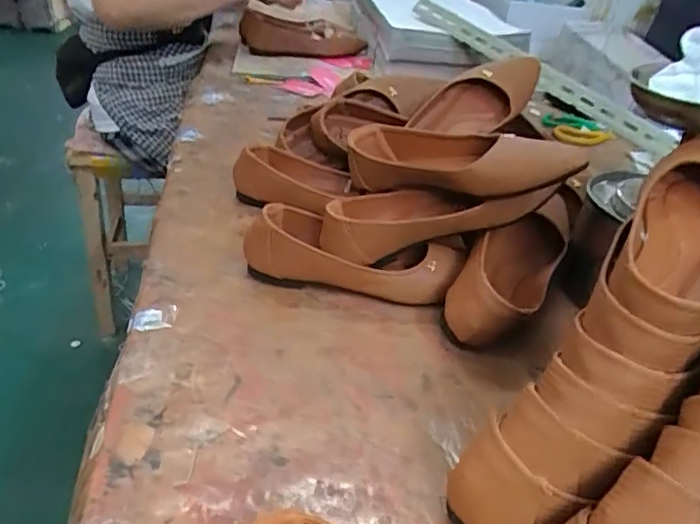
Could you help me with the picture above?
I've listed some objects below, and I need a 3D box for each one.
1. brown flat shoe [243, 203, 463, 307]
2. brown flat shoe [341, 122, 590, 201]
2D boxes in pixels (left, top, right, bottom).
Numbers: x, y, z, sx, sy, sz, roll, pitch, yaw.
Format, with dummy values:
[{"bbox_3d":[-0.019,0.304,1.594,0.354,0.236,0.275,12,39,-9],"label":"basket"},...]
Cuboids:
[{"bbox_3d":[0.000,-0.009,0.581,0.217,0.067,0.080,12,35,10],"label":"brown flat shoe"},{"bbox_3d":[0.105,-0.100,0.573,0.087,0.059,0.262,-27,30,-38],"label":"brown flat shoe"}]

